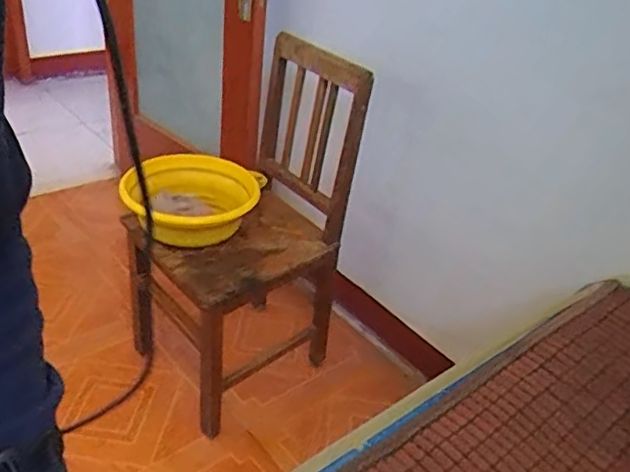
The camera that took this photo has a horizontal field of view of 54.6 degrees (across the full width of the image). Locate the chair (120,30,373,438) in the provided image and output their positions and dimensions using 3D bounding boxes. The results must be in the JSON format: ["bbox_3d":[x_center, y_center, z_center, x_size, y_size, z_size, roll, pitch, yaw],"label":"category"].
[{"bbox_3d":[-0.184,-0.016,1.521,0.454,0.849,0.419,-22,43,-38],"label":"chair"}]

